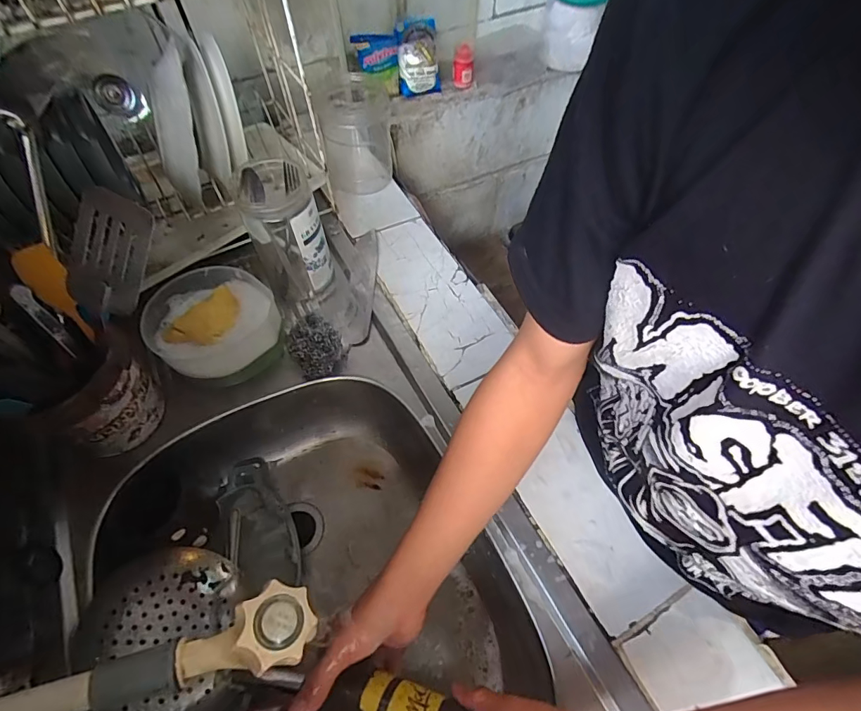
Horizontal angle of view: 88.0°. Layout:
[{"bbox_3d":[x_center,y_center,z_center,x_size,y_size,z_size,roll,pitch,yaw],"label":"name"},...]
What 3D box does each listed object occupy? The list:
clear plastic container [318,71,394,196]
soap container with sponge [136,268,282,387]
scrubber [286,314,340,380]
[{"bbox_3d":[-0.119,-0.356,0.727,0.103,0.147,0.133,-8,57,-6],"label":"clear plastic container"},{"bbox_3d":[-0.268,-0.037,0.560,0.140,0.069,0.145,0,56,-1],"label":"soap container with sponge"},{"bbox_3d":[-0.150,-0.015,0.572,0.063,0.044,0.082,-21,59,-14],"label":"scrubber"}]

